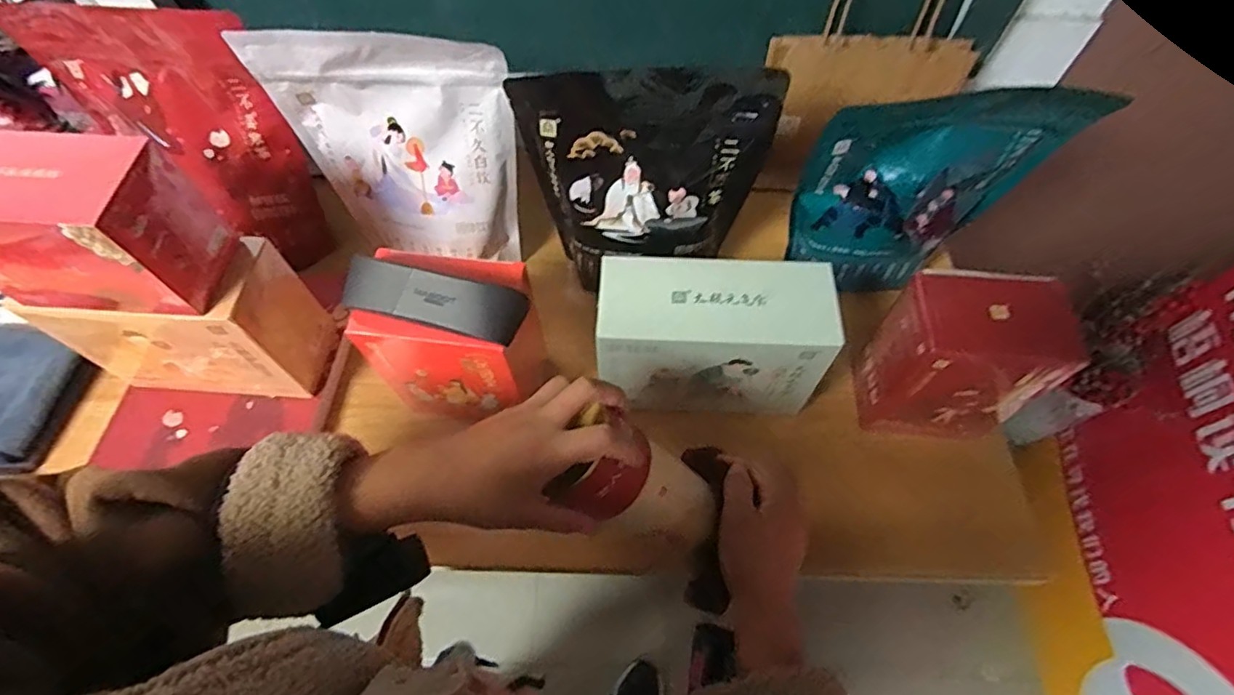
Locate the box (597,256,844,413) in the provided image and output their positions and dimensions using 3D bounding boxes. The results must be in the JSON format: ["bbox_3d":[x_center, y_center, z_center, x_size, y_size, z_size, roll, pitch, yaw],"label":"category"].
[{"bbox_3d":[0.087,-0.008,0.554,0.200,0.130,0.087,2,61,2],"label":"box"}]

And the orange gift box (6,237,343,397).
[{"bbox_3d":[-0.395,-0.029,0.544,0.184,0.167,0.089,3,61,2],"label":"orange gift box"}]

